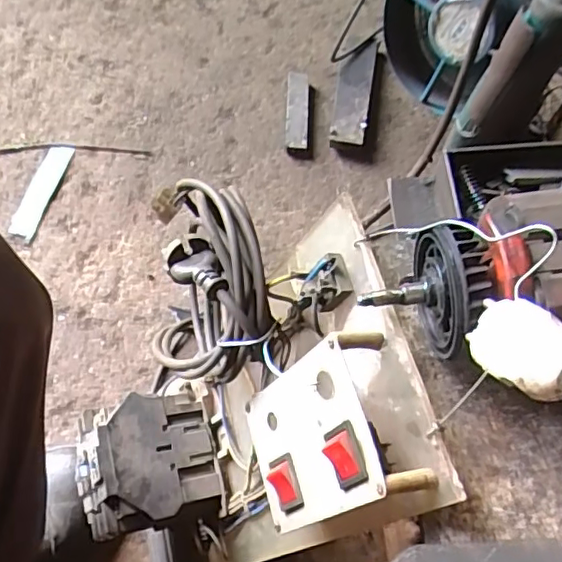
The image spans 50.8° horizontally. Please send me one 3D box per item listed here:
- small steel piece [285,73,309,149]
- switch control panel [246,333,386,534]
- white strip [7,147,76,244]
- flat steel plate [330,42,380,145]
[{"bbox_3d":[0.022,-0.236,0.816,0.030,0.026,0.125,2,67,-1],"label":"small steel piece"},{"bbox_3d":[0.013,0.097,0.353,0.013,0.117,0.085,0,61,-31],"label":"switch control panel"},{"bbox_3d":[-0.316,-0.118,0.778,0.032,0.007,0.132,20,73,0],"label":"white strip"},{"bbox_3d":[0.100,-0.258,0.818,0.047,0.029,0.171,9,67,3],"label":"flat steel plate"}]

